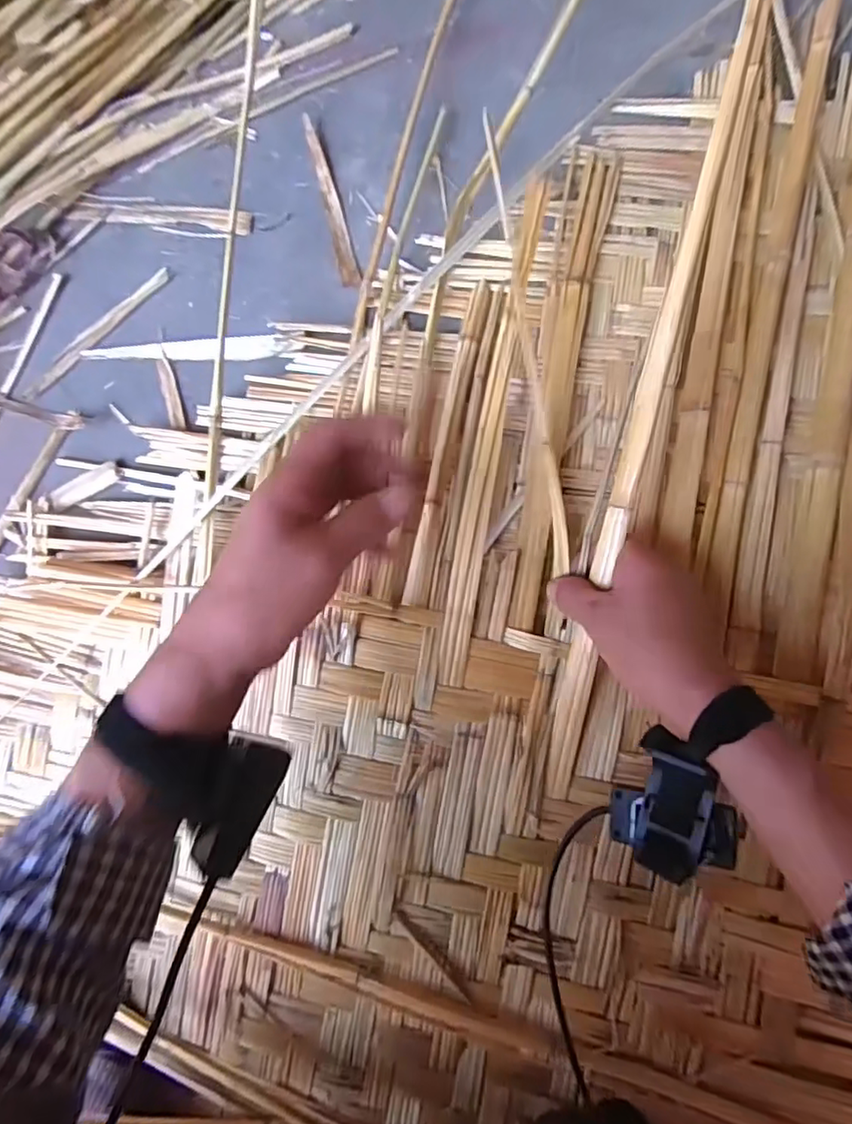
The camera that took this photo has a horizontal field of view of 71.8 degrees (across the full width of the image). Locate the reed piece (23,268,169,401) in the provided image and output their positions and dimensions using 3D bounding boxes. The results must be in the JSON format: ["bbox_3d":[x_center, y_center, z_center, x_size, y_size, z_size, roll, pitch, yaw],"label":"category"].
[{"bbox_3d":[-0.272,-0.187,0.482,0.153,0.004,0.016,-38,83,2],"label":"reed piece"}]

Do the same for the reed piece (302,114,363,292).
[{"bbox_3d":[-0.077,-0.287,0.470,0.015,0.005,0.149,-17,84,4],"label":"reed piece"}]

